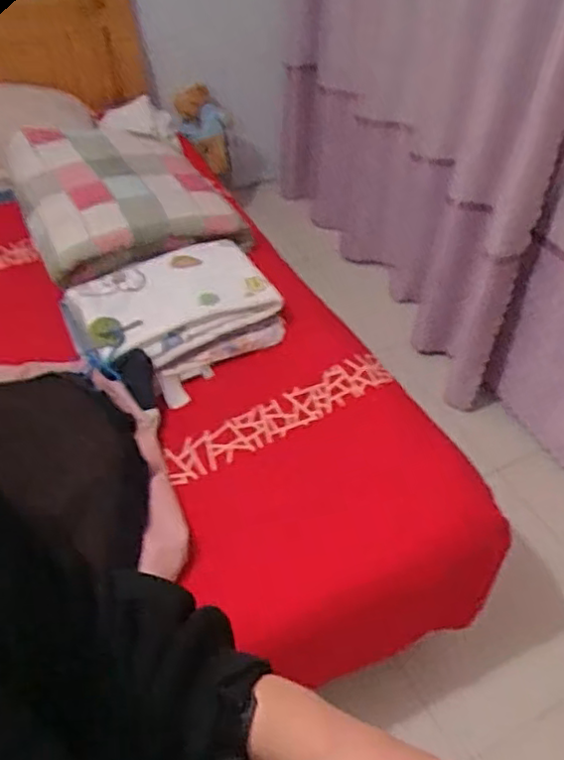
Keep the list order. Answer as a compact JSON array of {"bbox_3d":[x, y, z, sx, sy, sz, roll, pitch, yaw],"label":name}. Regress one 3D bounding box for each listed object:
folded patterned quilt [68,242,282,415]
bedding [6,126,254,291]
[{"bbox_3d":[-0.260,-0.157,1.673,0.476,0.153,0.340,-27,53,-24],"label":"folded patterned quilt"},{"bbox_3d":[-0.422,-0.511,1.813,0.527,0.239,0.404,-16,50,-15],"label":"bedding"}]

